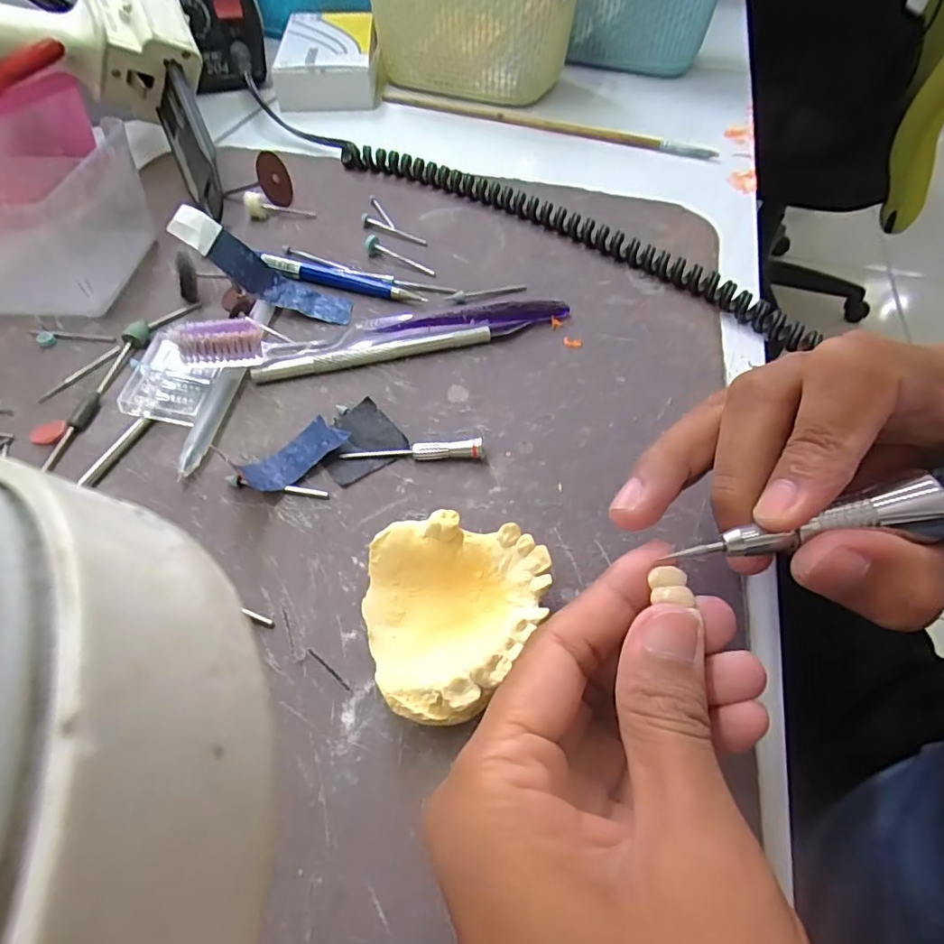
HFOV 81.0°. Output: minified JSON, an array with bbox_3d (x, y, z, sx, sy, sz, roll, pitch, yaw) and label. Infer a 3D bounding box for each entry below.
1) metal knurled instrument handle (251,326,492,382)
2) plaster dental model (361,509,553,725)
[{"bbox_3d":[-0.046,-0.058,0.267,0.113,0.008,0.008,-13,54,-12],"label":"metal knurled instrument handle"},{"bbox_3d":[-0.007,0.047,0.179,0.056,0.024,0.062,10,53,6],"label":"plaster dental model"}]

